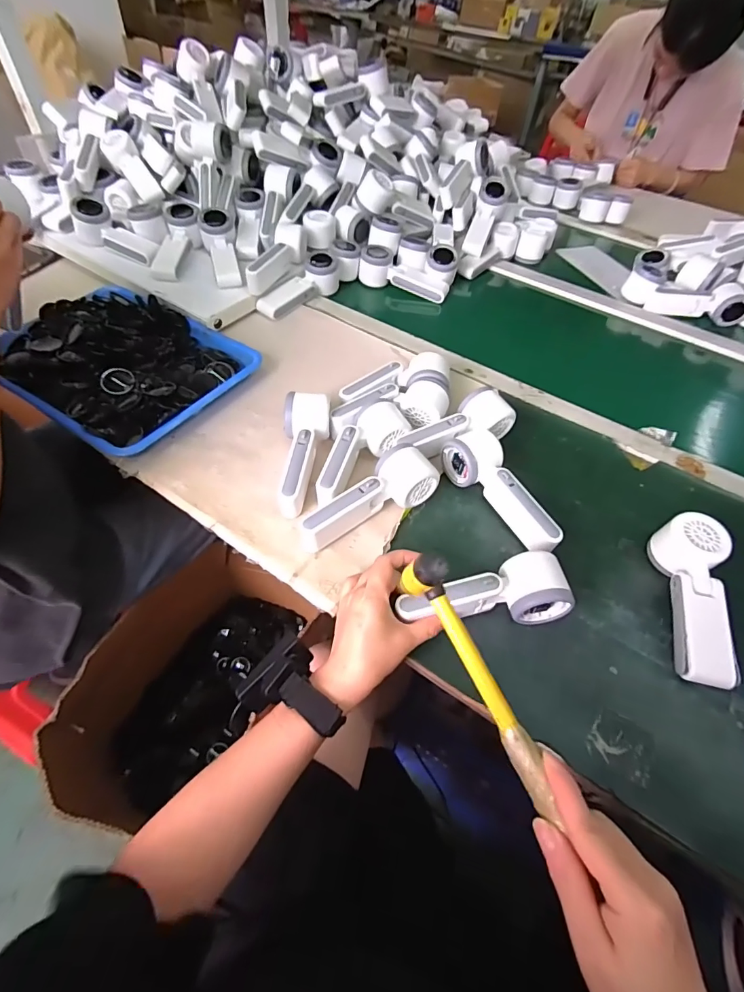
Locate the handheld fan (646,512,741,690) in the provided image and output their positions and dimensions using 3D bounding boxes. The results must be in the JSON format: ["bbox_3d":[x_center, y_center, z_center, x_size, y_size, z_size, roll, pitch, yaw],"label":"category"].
[{"bbox_3d":[0.322,0.101,0.441,0.052,0.045,0.164,10,64,3],"label":"handheld fan"}]

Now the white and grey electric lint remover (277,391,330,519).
[{"bbox_3d":[-0.079,-0.046,0.515,0.055,0.059,0.158,2,52,-3],"label":"white and grey electric lint remover"}]

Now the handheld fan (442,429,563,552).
[{"bbox_3d":[0.149,-0.004,0.507,0.055,0.057,0.164,-22,57,-20],"label":"handheld fan"}]

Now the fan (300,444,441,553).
[{"bbox_3d":[-0.003,0.007,0.484,0.162,0.058,0.059,-32,61,-26],"label":"fan"}]

